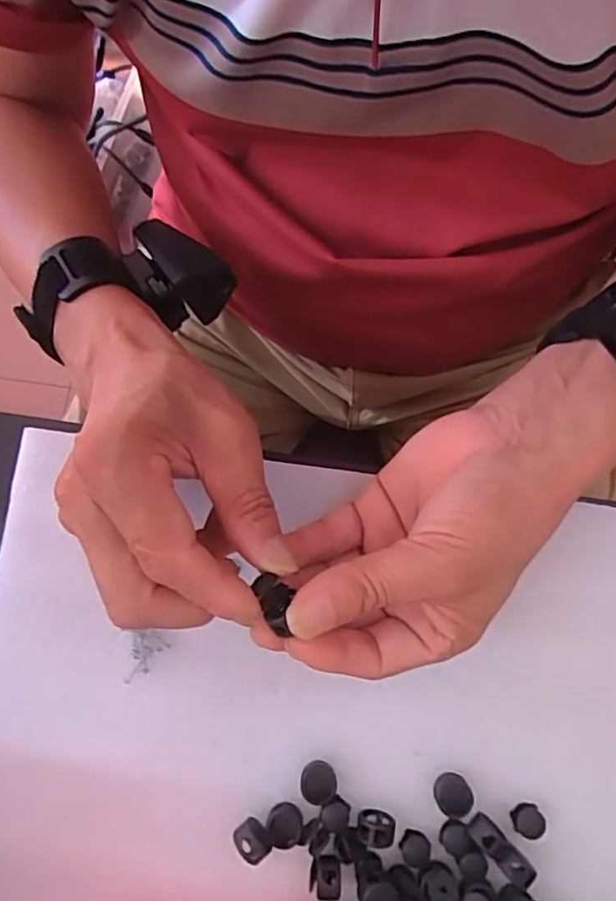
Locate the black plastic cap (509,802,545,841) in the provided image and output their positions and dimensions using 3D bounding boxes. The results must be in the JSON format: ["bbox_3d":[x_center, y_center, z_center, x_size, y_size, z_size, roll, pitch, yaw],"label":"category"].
[{"bbox_3d":[0.102,0.172,0.279,0.014,0.009,0.014,0,80,1],"label":"black plastic cap"}]

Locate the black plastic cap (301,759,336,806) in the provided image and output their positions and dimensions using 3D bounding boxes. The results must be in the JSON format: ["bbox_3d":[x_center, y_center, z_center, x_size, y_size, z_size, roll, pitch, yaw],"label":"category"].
[{"bbox_3d":[0.005,0.157,0.284,0.016,0.006,0.017,0,80,1],"label":"black plastic cap"}]

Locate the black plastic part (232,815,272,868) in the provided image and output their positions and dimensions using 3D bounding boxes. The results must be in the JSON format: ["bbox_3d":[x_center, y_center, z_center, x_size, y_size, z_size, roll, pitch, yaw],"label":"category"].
[{"bbox_3d":[-0.025,0.179,0.276,0.013,0.011,0.018,-35,81,-5],"label":"black plastic part"}]

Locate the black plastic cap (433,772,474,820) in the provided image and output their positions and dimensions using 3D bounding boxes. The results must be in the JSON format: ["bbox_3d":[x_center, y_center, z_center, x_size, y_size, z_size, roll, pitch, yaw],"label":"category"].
[{"bbox_3d":[0.068,0.162,0.281,0.018,0.005,0.018,0,80,1],"label":"black plastic cap"}]

